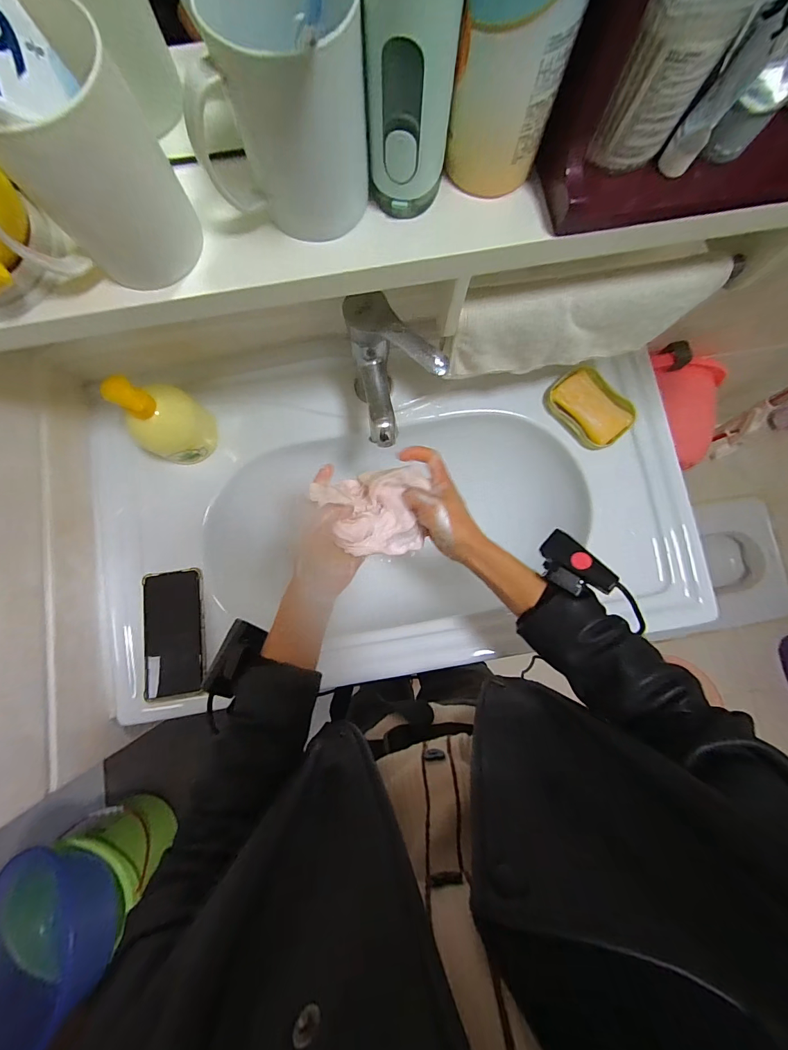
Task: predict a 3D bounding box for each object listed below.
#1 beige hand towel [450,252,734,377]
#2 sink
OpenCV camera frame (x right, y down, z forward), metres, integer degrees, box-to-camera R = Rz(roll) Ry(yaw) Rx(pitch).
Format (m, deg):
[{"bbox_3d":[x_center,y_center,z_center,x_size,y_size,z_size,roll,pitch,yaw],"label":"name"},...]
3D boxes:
[{"bbox_3d":[0.186,-0.209,0.396,0.248,0.143,0.023,-11,83,-2],"label":"beige hand towel"},{"bbox_3d":[0.004,-0.018,0.567,0.793,0.145,0.426,-5,83,-1],"label":"sink"}]

